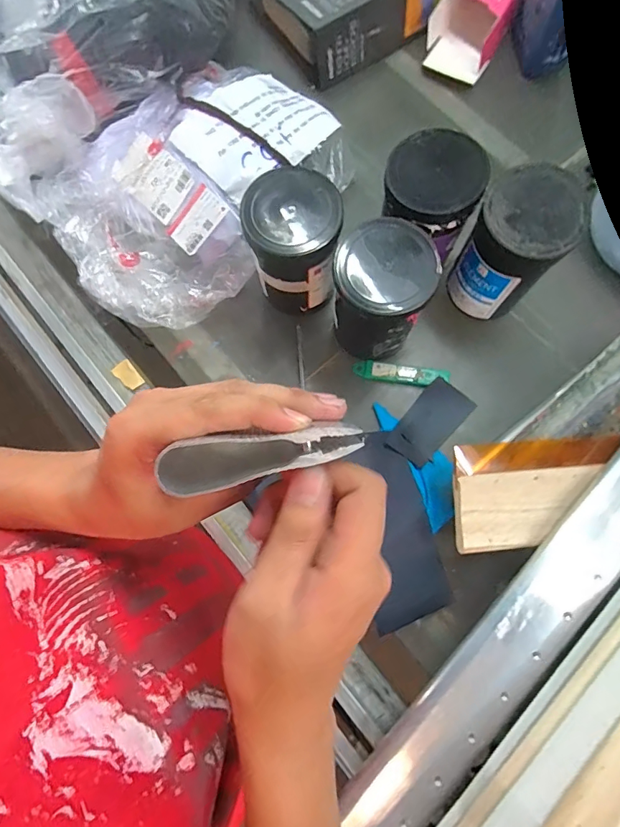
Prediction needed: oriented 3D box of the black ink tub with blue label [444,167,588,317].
[{"bbox_3d":[0.239,-0.194,0.530,0.098,0.158,0.101,0,77,2],"label":"black ink tub with blue label"}]

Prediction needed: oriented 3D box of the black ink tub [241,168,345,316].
[{"bbox_3d":[-0.018,-0.203,0.544,0.104,0.150,0.101,0,77,2],"label":"black ink tub"}]

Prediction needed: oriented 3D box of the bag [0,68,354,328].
[{"bbox_3d":[-0.175,-0.335,0.594,0.332,0.115,0.402,42,82,10],"label":"bag"}]

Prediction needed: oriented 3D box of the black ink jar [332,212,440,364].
[{"bbox_3d":[0.083,-0.135,0.525,0.103,0.155,0.105,0,77,2],"label":"black ink jar"}]

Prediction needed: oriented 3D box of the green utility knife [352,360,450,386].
[{"bbox_3d":[0.122,-0.054,0.590,0.126,0.012,0.023,7,78,3],"label":"green utility knife"}]

